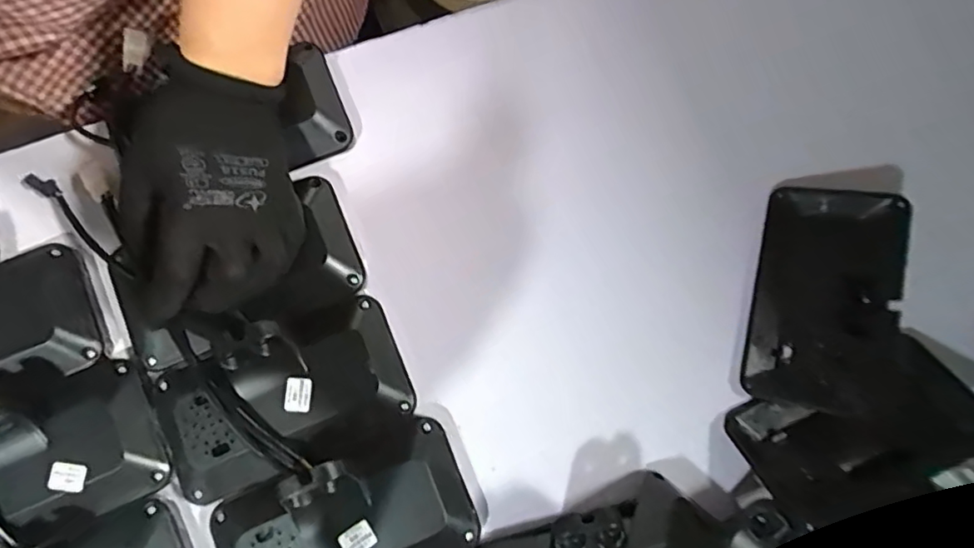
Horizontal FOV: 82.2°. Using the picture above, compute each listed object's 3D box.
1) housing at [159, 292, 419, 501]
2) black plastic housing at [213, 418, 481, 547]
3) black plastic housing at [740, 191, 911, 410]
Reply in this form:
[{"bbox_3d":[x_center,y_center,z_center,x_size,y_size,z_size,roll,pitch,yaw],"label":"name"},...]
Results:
[{"bbox_3d":[-0.134,0.079,0.354,0.161,0.043,0.092,-23,83,-7],"label":"housing"},{"bbox_3d":[-0.091,0.160,0.347,0.160,0.046,0.097,-22,83,-7],"label":"black plastic housing"},{"bbox_3d":[0.237,0.017,0.395,0.089,0.019,0.154,9,77,27],"label":"black plastic housing"}]

